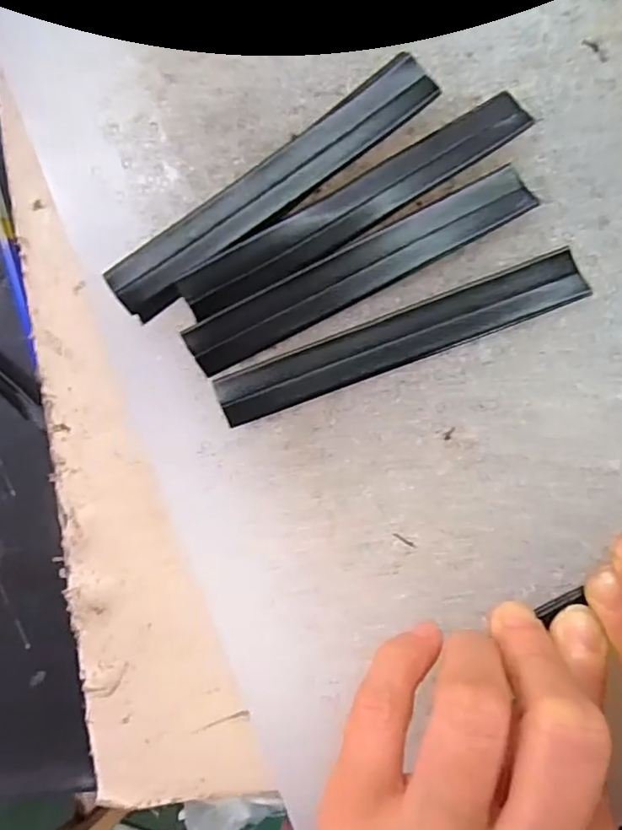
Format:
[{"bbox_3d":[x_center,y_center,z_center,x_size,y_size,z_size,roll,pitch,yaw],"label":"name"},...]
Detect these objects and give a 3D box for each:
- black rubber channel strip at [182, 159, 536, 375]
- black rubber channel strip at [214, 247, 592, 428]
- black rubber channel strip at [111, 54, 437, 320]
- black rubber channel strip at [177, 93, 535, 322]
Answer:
[{"bbox_3d":[0.014,-0.045,0.182,0.112,0.004,0.017,-26,87,5],"label":"black rubber channel strip"},{"bbox_3d":[0.026,-0.024,0.180,0.114,0.004,0.015,-20,88,5],"label":"black rubber channel strip"},{"bbox_3d":[-0.014,-0.071,0.183,0.114,0.005,0.019,-37,88,6],"label":"black rubber channel strip"},{"bbox_3d":[0.011,-0.064,0.180,0.114,0.005,0.017,-29,89,6],"label":"black rubber channel strip"}]

